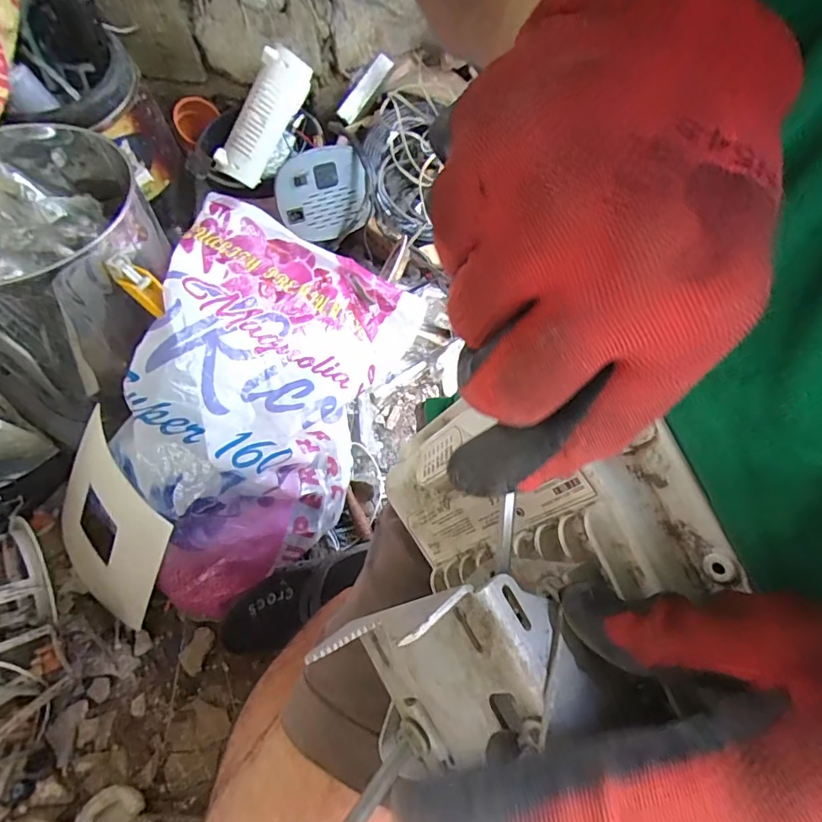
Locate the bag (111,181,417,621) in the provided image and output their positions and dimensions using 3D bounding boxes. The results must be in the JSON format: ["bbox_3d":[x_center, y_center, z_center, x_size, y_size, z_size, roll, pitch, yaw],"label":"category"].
[{"bbox_3d":[-0.223,-0.008,0.697,0.273,0.268,0.515,14,61,7],"label":"bag"}]

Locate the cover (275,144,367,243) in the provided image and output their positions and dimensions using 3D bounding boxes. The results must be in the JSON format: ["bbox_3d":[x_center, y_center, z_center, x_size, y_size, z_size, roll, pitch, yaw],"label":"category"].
[{"bbox_3d":[-0.151,-0.379,0.866,0.174,0.142,0.028,-32,45,-26],"label":"cover"}]

